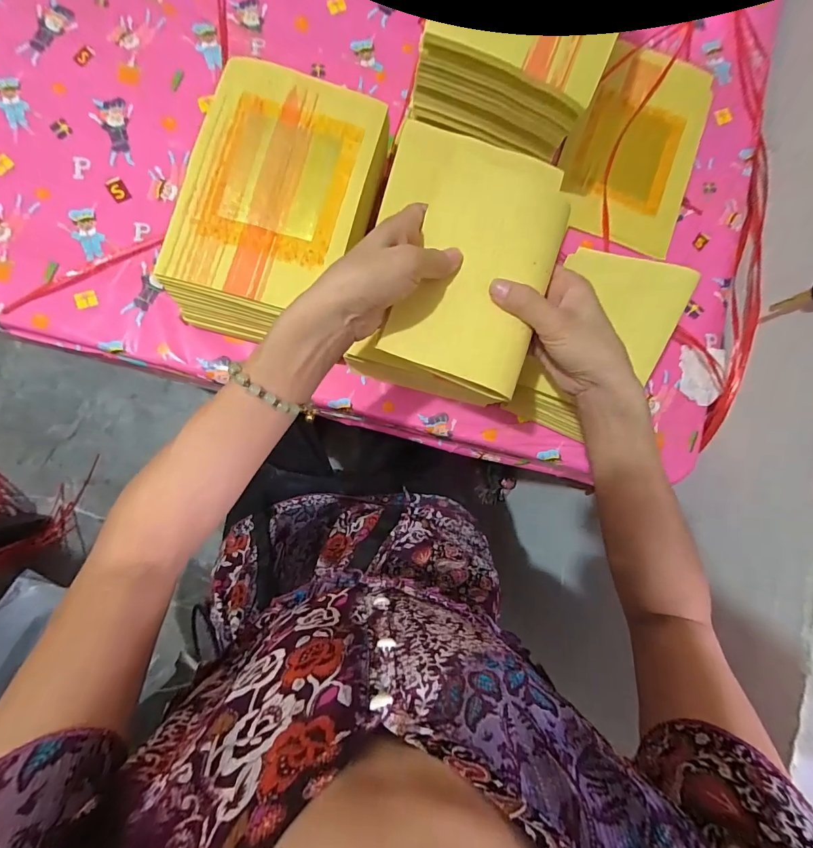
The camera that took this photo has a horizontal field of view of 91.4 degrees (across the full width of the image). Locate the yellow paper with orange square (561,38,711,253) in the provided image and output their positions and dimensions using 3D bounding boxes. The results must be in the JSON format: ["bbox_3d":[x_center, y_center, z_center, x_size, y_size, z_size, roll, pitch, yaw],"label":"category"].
[{"bbox_3d":[0.286,-0.346,0.494,0.159,0.009,0.261,21,85,-4],"label":"yellow paper with orange square"}]

